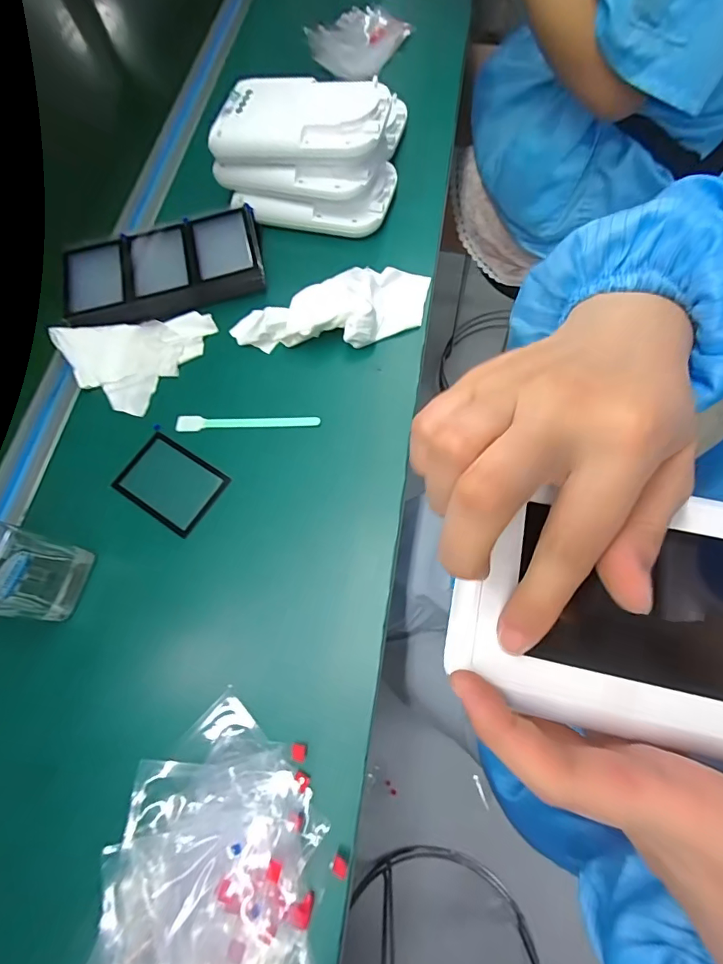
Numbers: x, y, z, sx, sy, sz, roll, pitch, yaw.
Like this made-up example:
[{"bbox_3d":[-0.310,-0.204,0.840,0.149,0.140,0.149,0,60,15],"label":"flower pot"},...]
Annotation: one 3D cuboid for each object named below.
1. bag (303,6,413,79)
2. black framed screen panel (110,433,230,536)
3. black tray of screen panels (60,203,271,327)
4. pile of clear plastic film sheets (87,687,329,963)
[{"bbox_3d":[0.000,-0.531,0.545,0.119,0.027,0.080,-41,72,-13],"label":"bag"},{"bbox_3d":[-0.153,0.001,0.364,0.080,0.007,0.058,31,73,14],"label":"black framed screen panel"},{"bbox_3d":[-0.186,-0.200,0.426,0.183,0.024,0.089,-14,68,-3],"label":"black tray of screen panels"},{"bbox_3d":[-0.086,0.229,0.254,0.116,0.032,0.175,8,69,6],"label":"pile of clear plastic film sheets"}]

